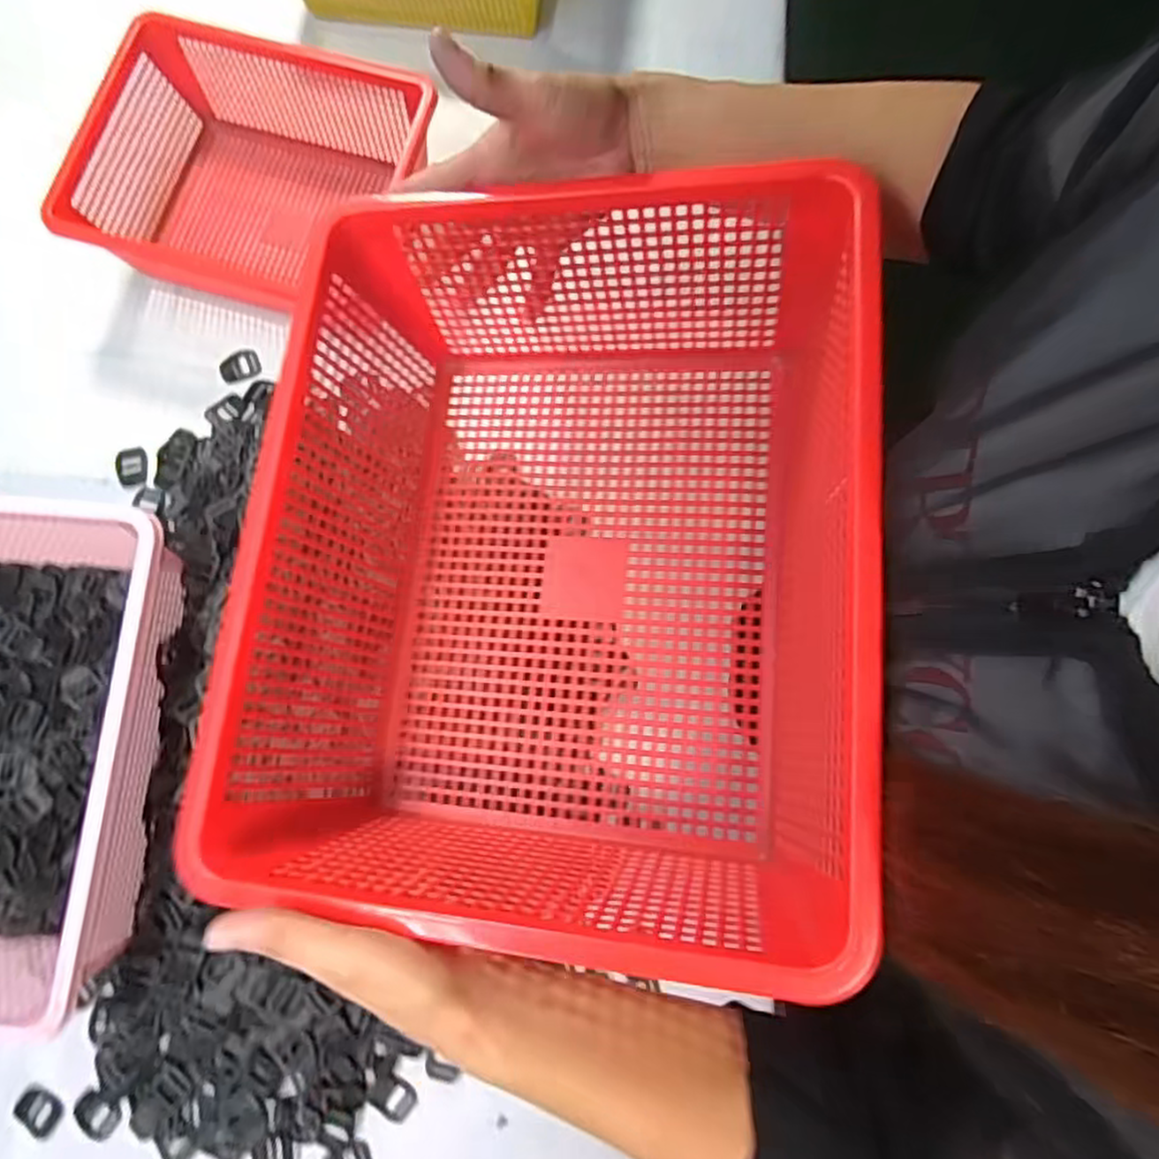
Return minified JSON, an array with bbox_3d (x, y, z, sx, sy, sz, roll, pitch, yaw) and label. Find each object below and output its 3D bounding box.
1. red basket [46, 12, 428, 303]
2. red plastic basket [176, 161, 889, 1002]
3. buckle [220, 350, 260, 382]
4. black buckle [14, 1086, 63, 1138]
[{"bbox_3d":[-0.311,-0.380,0.670,0.306,0.107,0.244,15,82,4],"label":"red basket"},{"bbox_3d":[-0.018,-0.022,0.374,0.298,0.180,0.365,5,80,2],"label":"red plastic basket"},{"bbox_3d":[-0.343,-0.214,0.690,0.037,0.006,0.028,-27,80,-3],"label":"buckle"},{"bbox_3d":[-0.458,0.449,0.577,0.042,0.006,0.026,27,82,6],"label":"black buckle"}]

